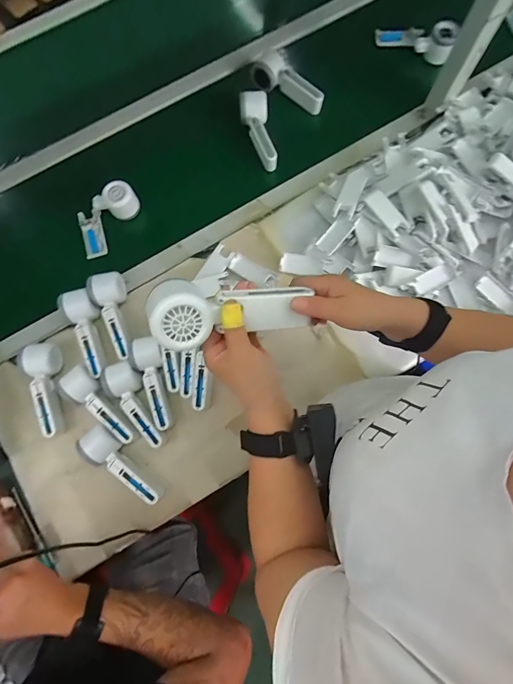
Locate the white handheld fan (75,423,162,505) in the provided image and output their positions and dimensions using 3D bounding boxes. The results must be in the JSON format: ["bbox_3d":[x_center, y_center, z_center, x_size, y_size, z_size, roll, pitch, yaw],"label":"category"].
[{"bbox_3d":[-0.232,0.216,0.613,0.164,0.051,0.054,41,82,9],"label":"white handheld fan"}]

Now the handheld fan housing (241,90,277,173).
[{"bbox_3d":[0.009,-0.439,0.732,0.055,0.047,0.162,-18,92,-3],"label":"handheld fan housing"}]

